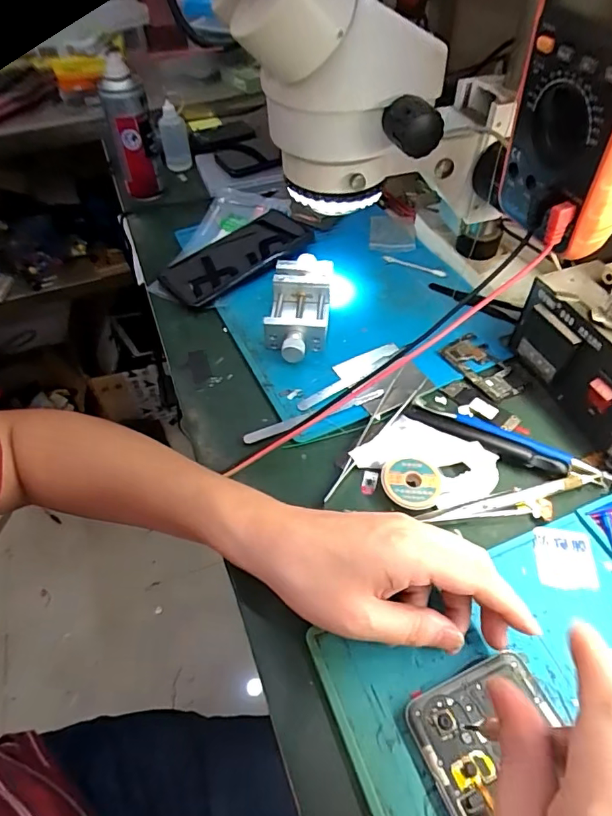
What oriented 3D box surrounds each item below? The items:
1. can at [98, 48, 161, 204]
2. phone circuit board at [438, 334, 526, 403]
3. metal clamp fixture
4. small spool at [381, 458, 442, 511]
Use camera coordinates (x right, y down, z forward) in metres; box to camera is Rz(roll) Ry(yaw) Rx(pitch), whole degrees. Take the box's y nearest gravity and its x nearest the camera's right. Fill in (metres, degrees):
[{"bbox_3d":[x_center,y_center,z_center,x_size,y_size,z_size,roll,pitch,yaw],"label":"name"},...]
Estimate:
[{"bbox_3d":[-0.212,-0.333,0.601,0.048,0.148,0.052,-15,51,-11],"label":"can"},{"bbox_3d":[0.159,-0.037,0.438,0.041,0.006,0.073,-28,54,-19],"label":"phone circuit board"},{"bbox_3d":[-0.006,-0.097,0.476,0.056,0.032,0.131,3,50,5],"label":"metal clamp fixture"},{"bbox_3d":[0.077,0.055,0.359,0.042,0.006,0.041,-1,50,2],"label":"small spool"}]

